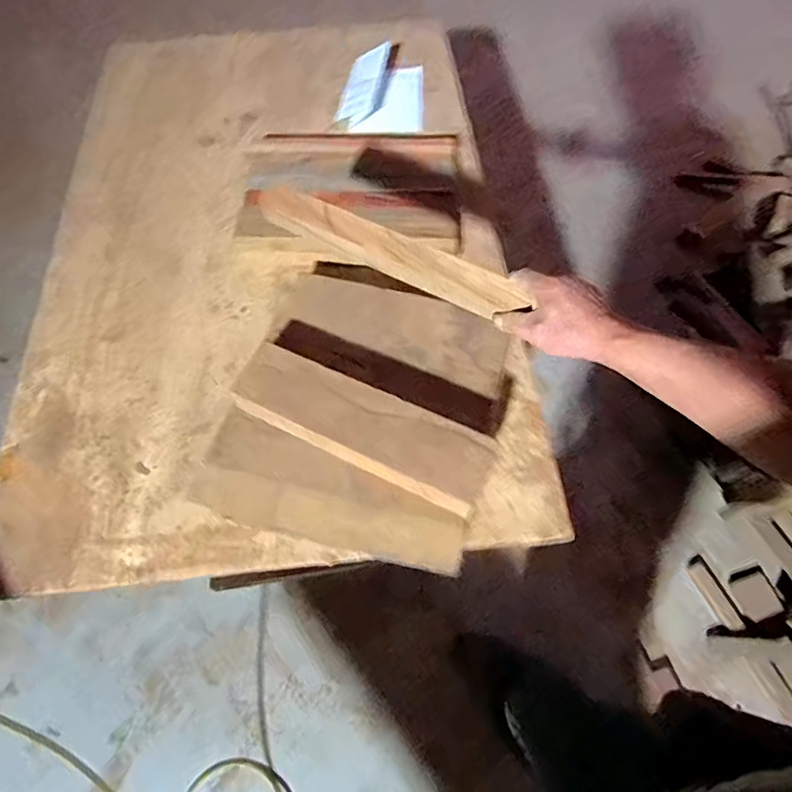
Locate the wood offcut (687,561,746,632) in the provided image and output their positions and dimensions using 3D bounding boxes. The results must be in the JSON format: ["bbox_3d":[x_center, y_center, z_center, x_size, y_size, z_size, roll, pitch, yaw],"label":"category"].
[{"bbox_3d":[0.792,0.497,1.320,0.043,0.025,0.167,-21,65,-9],"label":"wood offcut"}]

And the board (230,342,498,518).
[{"bbox_3d":[-0.043,0.036,0.673,0.331,0.053,0.097,22,72,15],"label":"board"}]

